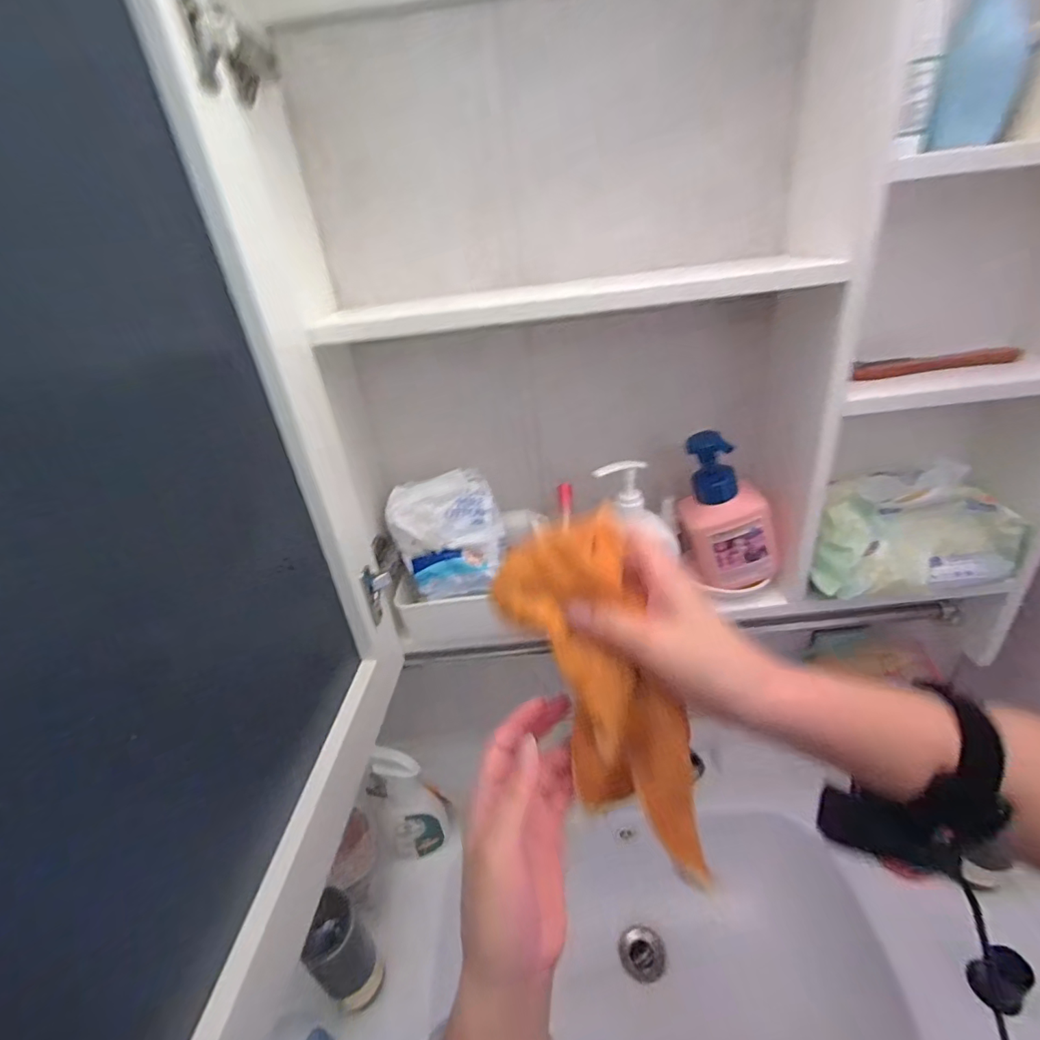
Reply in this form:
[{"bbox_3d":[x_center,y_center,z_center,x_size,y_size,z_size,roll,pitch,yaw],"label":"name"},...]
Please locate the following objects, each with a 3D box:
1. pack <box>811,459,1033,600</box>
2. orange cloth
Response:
[{"bbox_3d":[0.409,0.010,0.539,0.213,0.106,0.092,-11,29,-5],"label":"pack"},{"bbox_3d":[0.059,0.115,0.317,0.074,0.229,0.045,-23,-1,-25],"label":"orange cloth"}]

